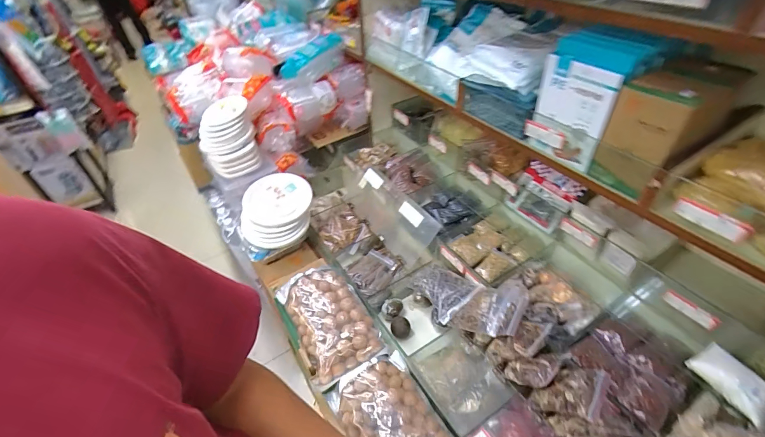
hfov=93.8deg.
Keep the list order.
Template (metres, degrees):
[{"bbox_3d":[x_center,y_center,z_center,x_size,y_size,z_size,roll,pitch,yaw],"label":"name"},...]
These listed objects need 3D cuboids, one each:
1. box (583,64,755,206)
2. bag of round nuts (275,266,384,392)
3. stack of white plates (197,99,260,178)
[{"bbox_3d":[0.490,-0.155,0.621,0.187,0.186,0.112,-24,46,-21],"label":"box"},{"bbox_3d":[-0.140,0.262,0.951,0.194,0.064,0.308,-22,45,-19],"label":"bag of round nuts"},{"bbox_3d":[-0.528,-0.278,1.229,0.173,0.189,0.203,-14,43,-11],"label":"stack of white plates"}]

